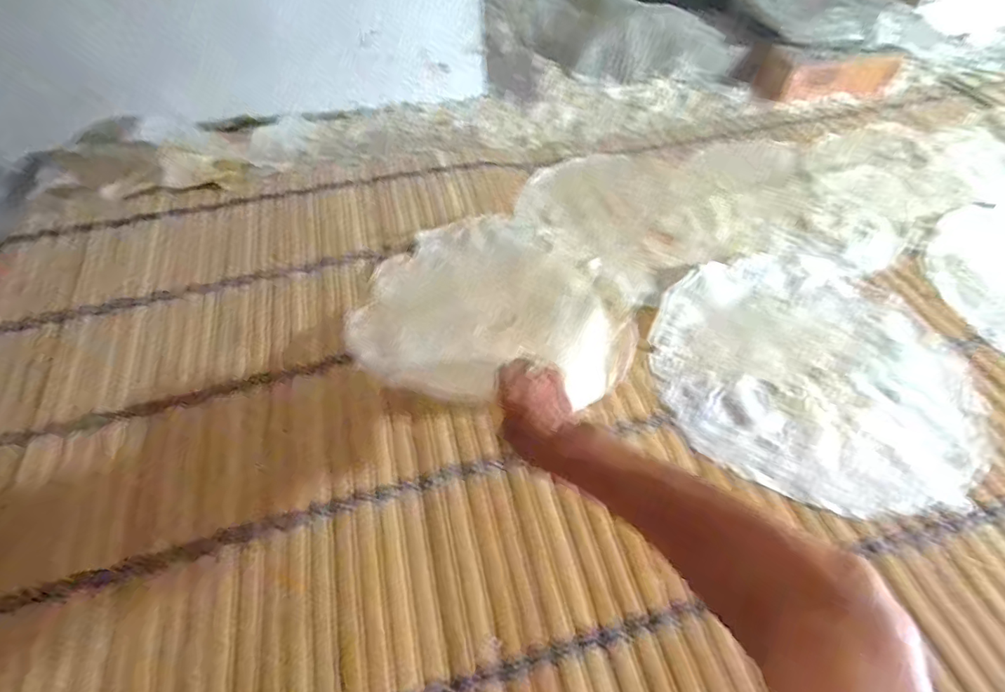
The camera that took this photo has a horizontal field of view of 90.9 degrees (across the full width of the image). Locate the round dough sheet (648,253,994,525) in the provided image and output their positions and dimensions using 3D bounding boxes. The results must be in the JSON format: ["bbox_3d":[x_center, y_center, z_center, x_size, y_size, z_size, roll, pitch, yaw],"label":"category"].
[{"bbox_3d":[0.360,0.017,0.578,0.343,0.008,0.349,-1,53,1],"label":"round dough sheet"}]

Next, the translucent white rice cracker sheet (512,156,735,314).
[{"bbox_3d":[0.188,-0.209,0.760,0.290,0.011,0.302,-31,58,-25],"label":"translucent white rice cracker sheet"}]

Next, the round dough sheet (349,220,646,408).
[{"bbox_3d":[-0.011,-0.065,0.621,0.325,0.045,0.298,-1,53,1],"label":"round dough sheet"}]

